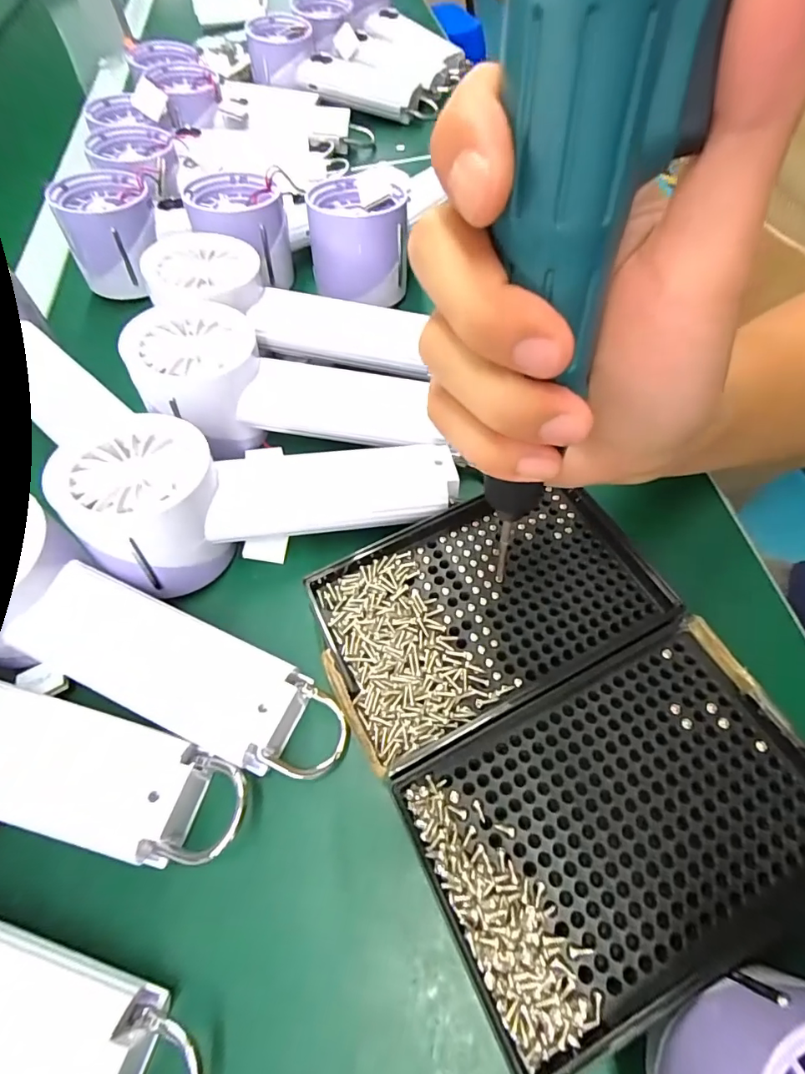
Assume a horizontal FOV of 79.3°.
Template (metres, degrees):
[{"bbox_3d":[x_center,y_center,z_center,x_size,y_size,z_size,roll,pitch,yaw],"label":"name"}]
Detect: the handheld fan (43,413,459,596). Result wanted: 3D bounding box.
[{"bbox_3d":[-0.063,-0.017,0.237,0.174,0.053,0.069,-5,59,-14],"label":"handheld fan"}]

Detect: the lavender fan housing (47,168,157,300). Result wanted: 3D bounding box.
[{"bbox_3d":[-0.207,-0.219,0.350,0.059,0.057,0.062,-1,60,3],"label":"lavender fan housing"}]

